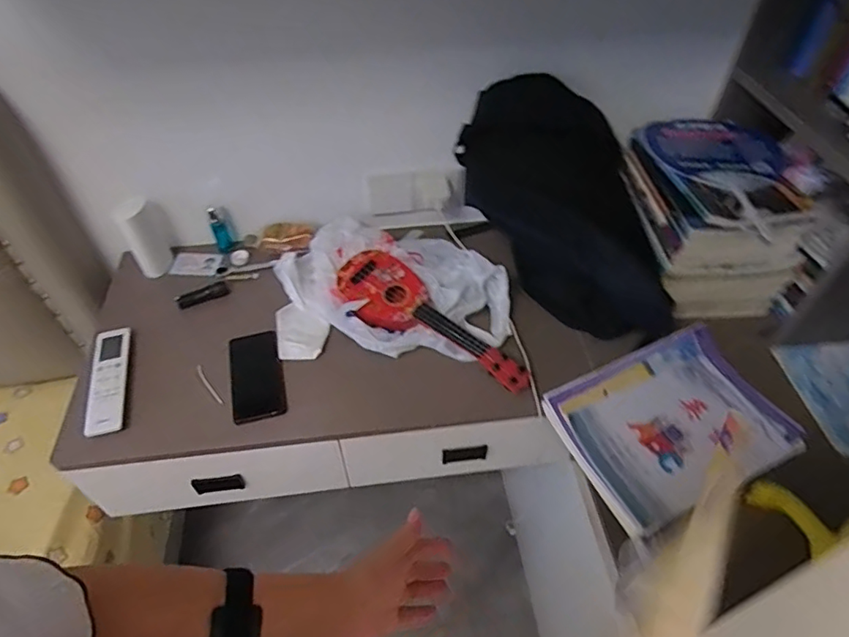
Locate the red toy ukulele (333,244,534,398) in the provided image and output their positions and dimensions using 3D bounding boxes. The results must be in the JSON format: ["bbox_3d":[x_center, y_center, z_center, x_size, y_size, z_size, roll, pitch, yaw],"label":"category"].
[{"bbox_3d":[-0.003,0.014,0.890,0.336,0.046,0.115,41,66,18],"label":"red toy ukulele"}]

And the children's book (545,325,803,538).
[{"bbox_3d":[0.359,0.150,0.792,0.305,0.021,0.225,-22,61,-15],"label":"children's book"}]

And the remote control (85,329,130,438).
[{"bbox_3d":[-0.482,0.092,0.830,0.050,0.021,0.185,-11,54,-9],"label":"remote control"}]

